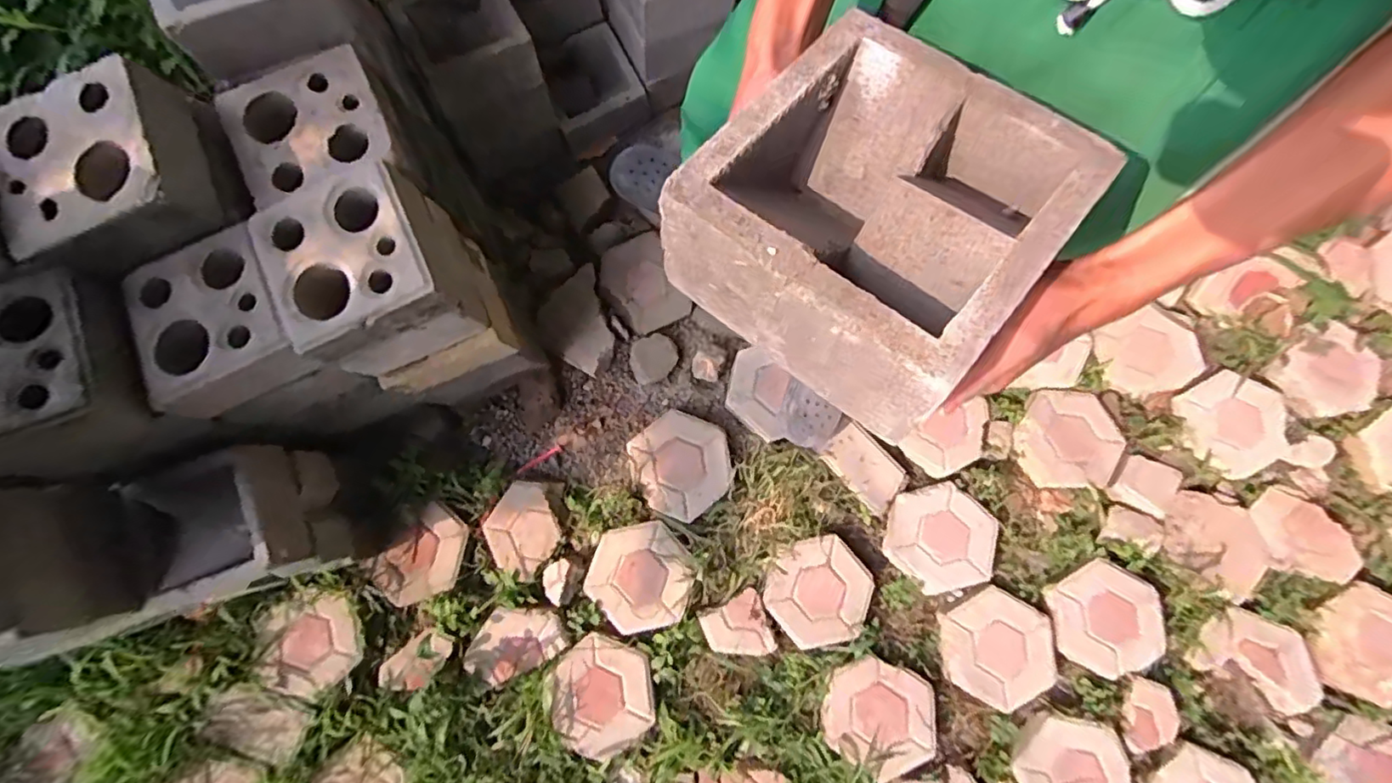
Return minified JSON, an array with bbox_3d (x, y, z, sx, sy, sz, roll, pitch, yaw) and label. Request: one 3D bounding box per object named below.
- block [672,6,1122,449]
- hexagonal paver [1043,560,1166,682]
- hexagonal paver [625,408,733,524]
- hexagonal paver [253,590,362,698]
[{"bbox_3d":[0.112,-0.117,0.380,0.195,0.095,0.206,38,79,9],"label":"block"},{"bbox_3d":[0.796,0.434,1.137,0.208,0.033,0.187,-27,77,-6],"label":"hexagonal paver"},{"bbox_3d":[-0.027,0.141,1.199,0.193,0.043,0.199,-37,79,-9],"label":"hexagonal paver"},{"bbox_3d":[-0.729,0.472,1.104,0.169,0.033,0.170,-18,76,-4],"label":"hexagonal paver"}]

